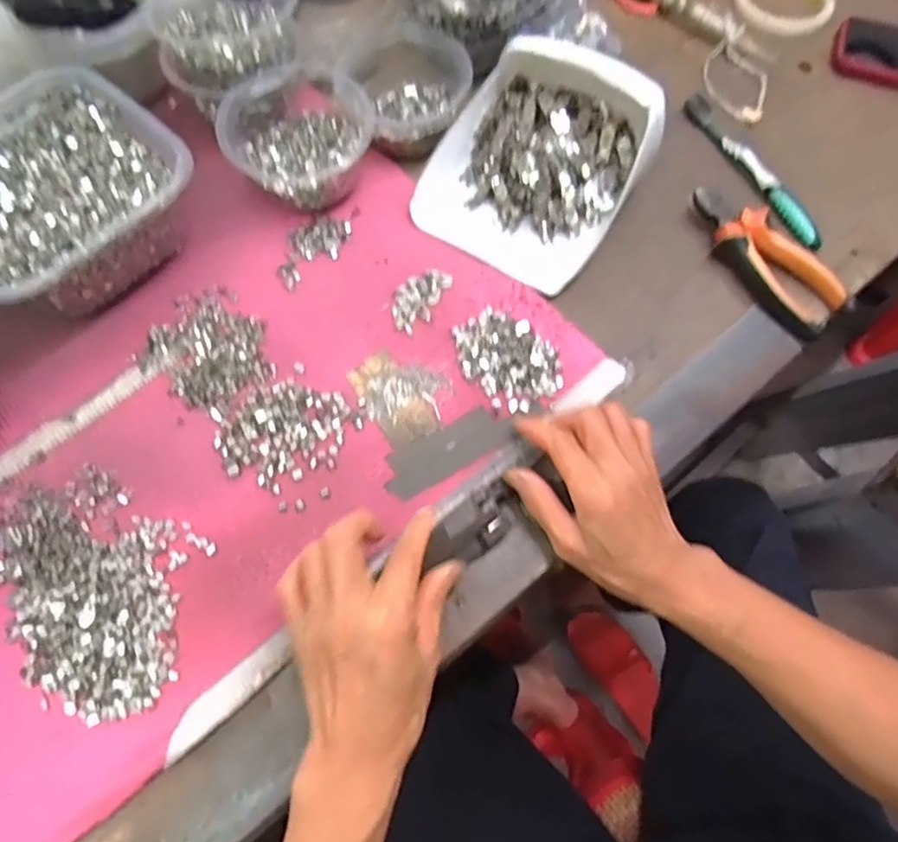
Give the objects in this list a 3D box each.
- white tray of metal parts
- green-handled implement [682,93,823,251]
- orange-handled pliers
[{"bbox_3d":[0.072,-0.217,0.493,0.153,0.084,0.174,31,70,11],"label":"white tray of metal parts"},{"bbox_3d":[0.265,-0.224,0.541,0.013,0.019,0.186,-24,70,-11],"label":"green-handled implement"},{"bbox_3d":[0.251,-0.132,0.496,0.053,0.025,0.148,-31,72,-13],"label":"orange-handled pliers"}]

